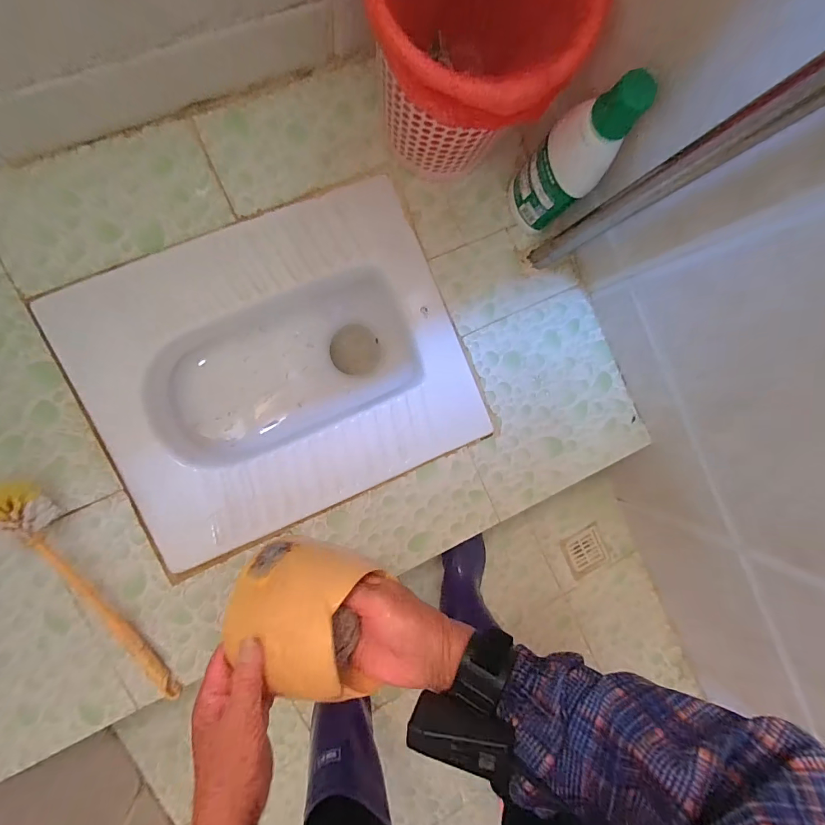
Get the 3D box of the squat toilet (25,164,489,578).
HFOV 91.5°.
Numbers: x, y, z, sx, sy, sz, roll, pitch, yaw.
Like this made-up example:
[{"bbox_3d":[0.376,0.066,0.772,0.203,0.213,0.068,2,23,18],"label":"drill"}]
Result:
[{"bbox_3d":[-0.197,-0.061,0.651,0.516,0.155,0.416,-24,95,-7],"label":"squat toilet"}]

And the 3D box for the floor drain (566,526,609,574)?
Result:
[{"bbox_3d":[0.378,0.298,0.867,0.077,0.014,0.078,-22,97,-7],"label":"floor drain"}]

